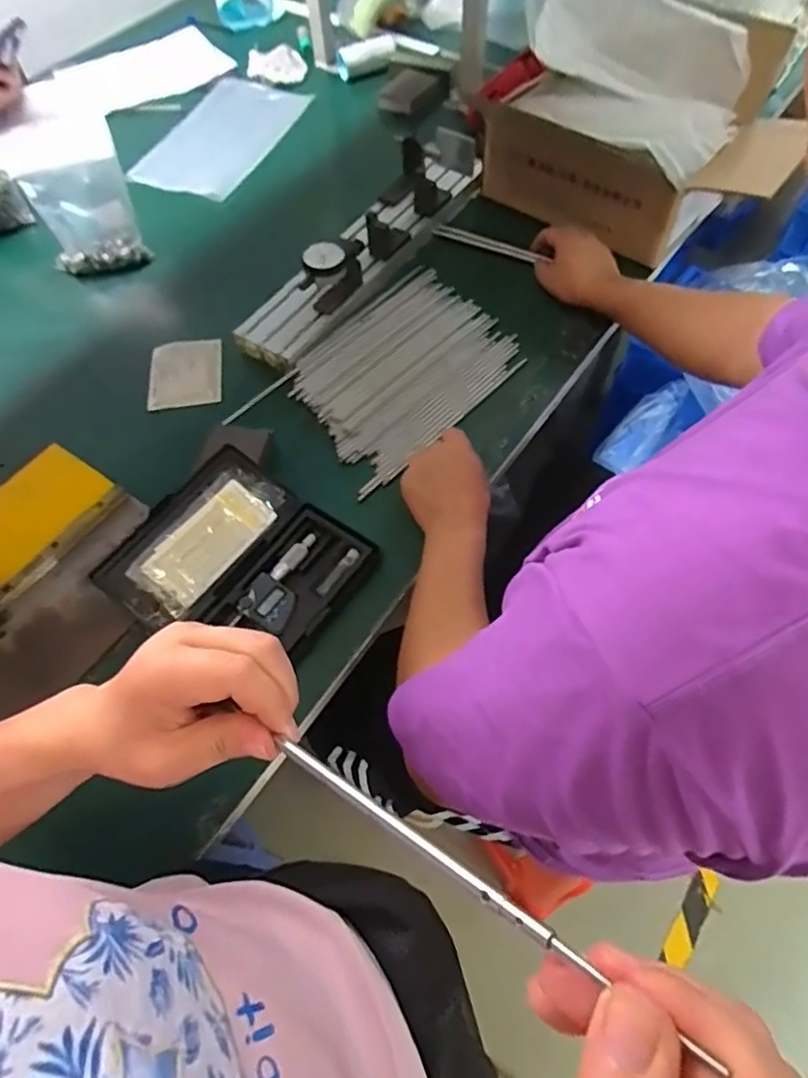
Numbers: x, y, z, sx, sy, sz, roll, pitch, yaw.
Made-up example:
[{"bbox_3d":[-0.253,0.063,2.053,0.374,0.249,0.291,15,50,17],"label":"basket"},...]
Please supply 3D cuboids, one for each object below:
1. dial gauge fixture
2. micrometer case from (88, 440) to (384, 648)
[{"bbox_3d":[-0.055,-0.400,0.822,0.094,0.086,0.423,32,66,18],"label":"dial gauge fixture"},{"bbox_3d":[-0.167,0.022,0.623,0.208,0.031,0.190,31,66,17],"label":"micrometer case"}]

